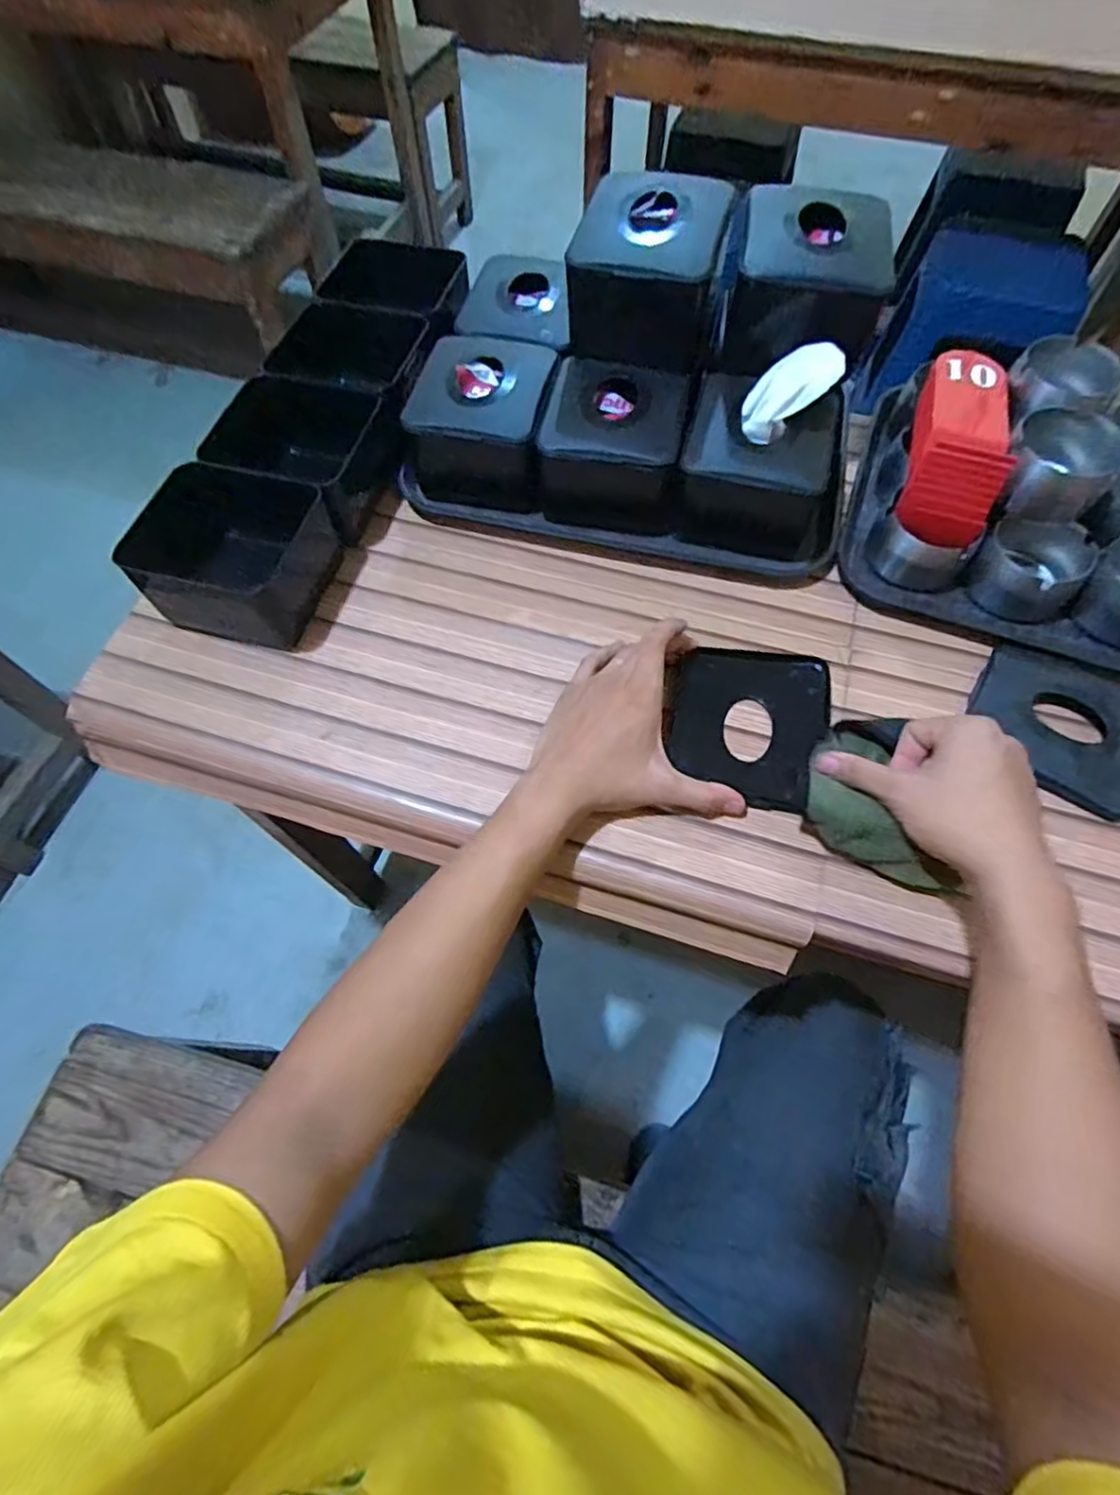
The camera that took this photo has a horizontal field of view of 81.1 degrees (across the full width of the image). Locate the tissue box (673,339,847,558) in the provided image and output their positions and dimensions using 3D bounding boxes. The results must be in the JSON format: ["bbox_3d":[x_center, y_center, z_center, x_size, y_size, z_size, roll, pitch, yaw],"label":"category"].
[{"bbox_3d":[0.170,-0.246,0.553,0.125,0.140,0.116,14,65,7],"label":"tissue box"}]

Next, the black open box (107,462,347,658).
[{"bbox_3d":[-0.269,-0.158,0.539,0.132,0.078,0.116,12,65,6],"label":"black open box"}]

